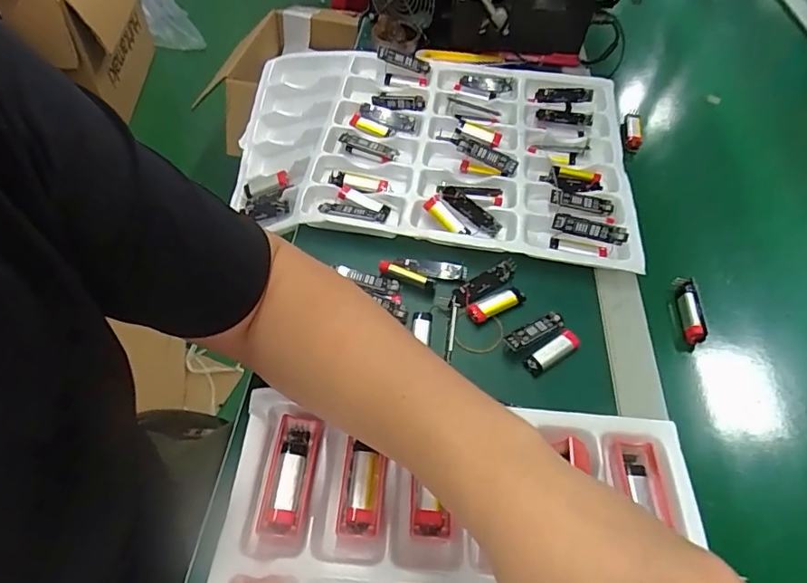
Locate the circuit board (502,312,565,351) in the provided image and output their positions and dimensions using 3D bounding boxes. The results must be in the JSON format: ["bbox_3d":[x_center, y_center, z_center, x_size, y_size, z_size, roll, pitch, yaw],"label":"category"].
[{"bbox_3d":[0.115,0.033,0.440,0.066,0.010,0.017,-26,59,-22],"label":"circuit board"}]

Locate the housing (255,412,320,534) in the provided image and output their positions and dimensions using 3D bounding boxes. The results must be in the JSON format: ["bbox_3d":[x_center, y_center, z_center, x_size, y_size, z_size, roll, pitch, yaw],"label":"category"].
[{"bbox_3d":[-0.076,0.125,0.350,0.030,0.013,0.078,6,53,0],"label":"housing"}]

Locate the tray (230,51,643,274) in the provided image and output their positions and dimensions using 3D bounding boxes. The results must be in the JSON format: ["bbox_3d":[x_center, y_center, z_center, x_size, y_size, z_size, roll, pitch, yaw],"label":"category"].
[{"bbox_3d":[0.027,-0.166,0.593,0.449,0.053,0.320,8,53,1],"label":"tray"}]

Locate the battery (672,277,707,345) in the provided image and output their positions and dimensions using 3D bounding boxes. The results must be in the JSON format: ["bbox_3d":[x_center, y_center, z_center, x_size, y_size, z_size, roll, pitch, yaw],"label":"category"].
[{"bbox_3d":[0.269,0.017,0.478,0.020,0.016,0.070,12,53,4],"label":"battery"}]

